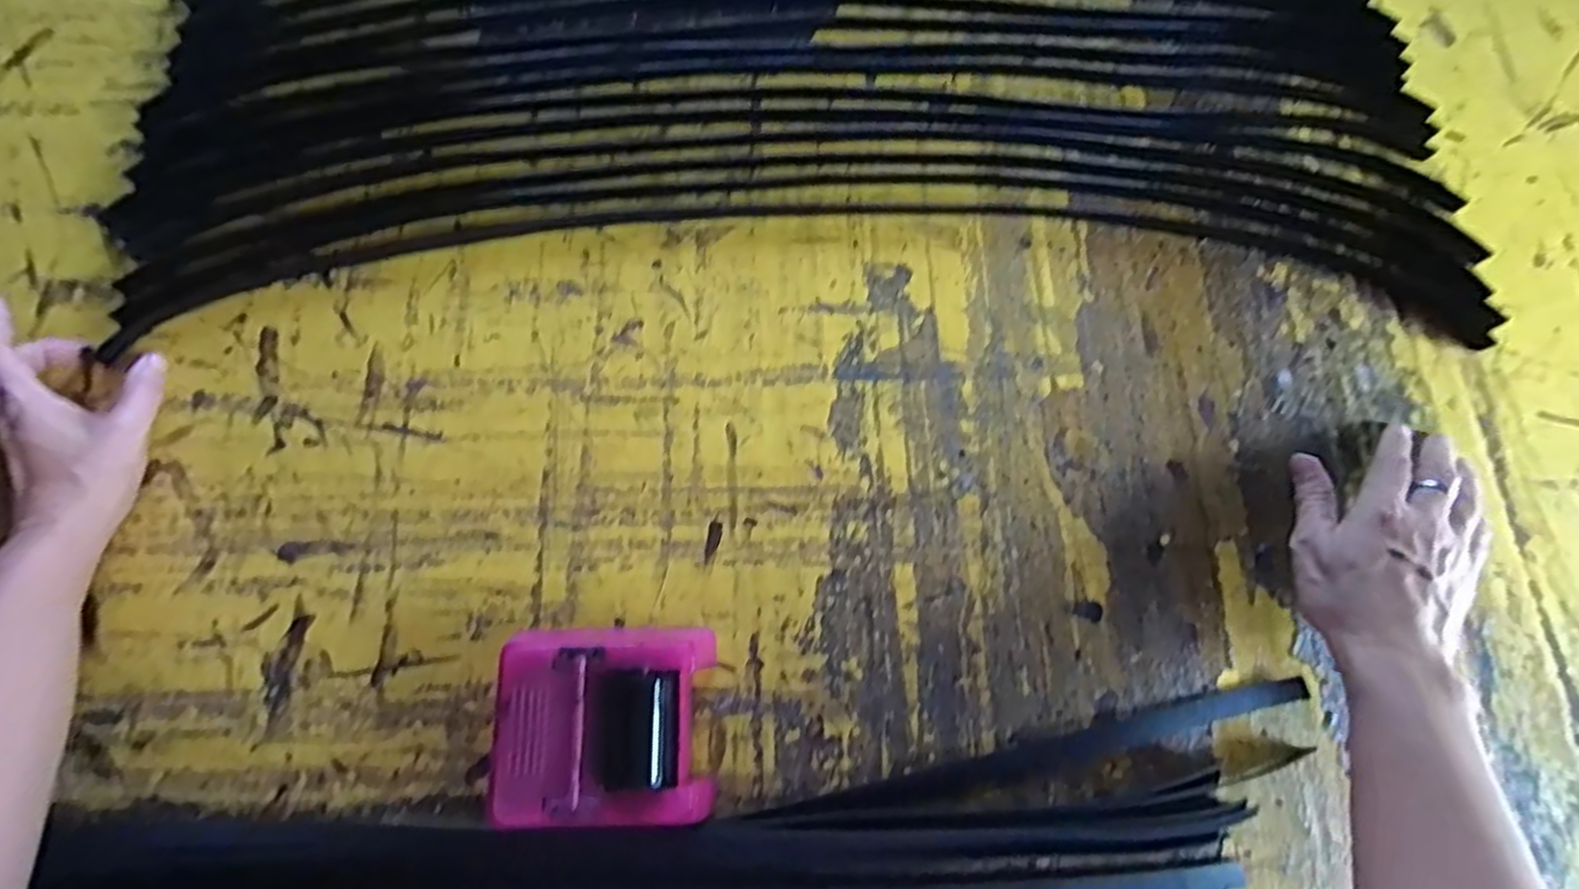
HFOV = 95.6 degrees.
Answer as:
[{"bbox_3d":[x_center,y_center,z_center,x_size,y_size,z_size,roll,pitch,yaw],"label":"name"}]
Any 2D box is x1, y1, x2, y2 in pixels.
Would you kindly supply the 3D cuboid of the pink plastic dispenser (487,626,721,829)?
[{"bbox_3d":[-0.098,0.150,0.382,0.112,0.035,0.097,-1,73,0],"label":"pink plastic dispenser"}]

